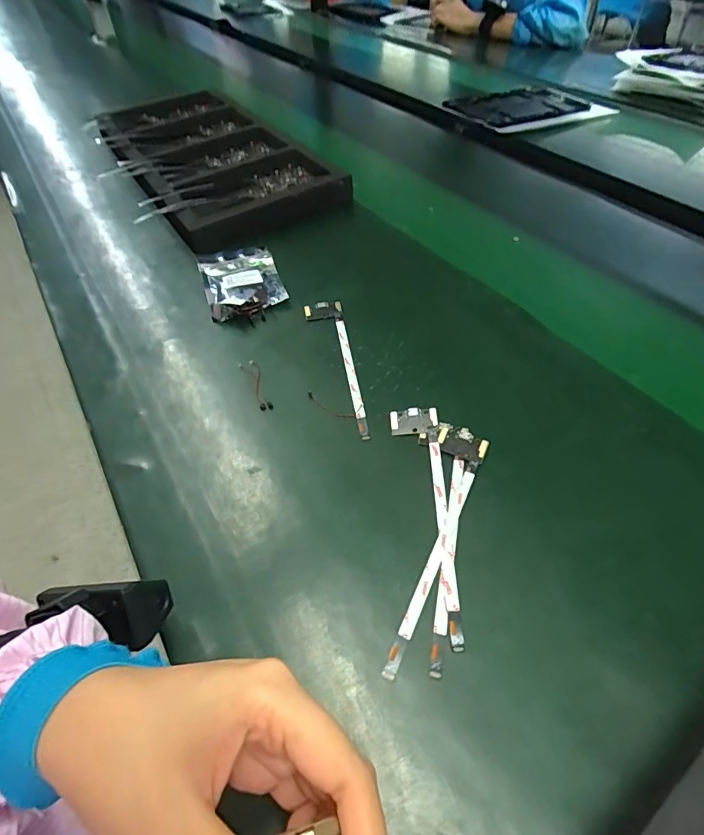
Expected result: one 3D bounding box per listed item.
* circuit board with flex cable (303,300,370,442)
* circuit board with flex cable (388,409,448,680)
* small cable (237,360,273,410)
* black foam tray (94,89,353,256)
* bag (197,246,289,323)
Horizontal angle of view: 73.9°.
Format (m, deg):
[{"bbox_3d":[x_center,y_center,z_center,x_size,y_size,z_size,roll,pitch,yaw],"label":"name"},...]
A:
[{"bbox_3d":[-0.019,-0.049,0.418,0.041,0.008,0.176,-8,47,-4],"label":"circuit board with flex cable"},{"bbox_3d":[0.055,0.066,0.315,0.036,0.010,0.189,-4,47,-1],"label":"circuit board with flex cable"},{"bbox_3d":[-0.081,-0.028,0.406,0.016,0.006,0.062,-22,50,-16],"label":"small cable"},{"bbox_3d":[-0.206,-0.380,0.674,0.224,0.045,0.464,-26,51,-20],"label":"black foam tray"},{"bbox_3d":[-0.119,-0.147,0.510,0.080,0.017,0.115,-16,49,-12],"label":"bag"}]

